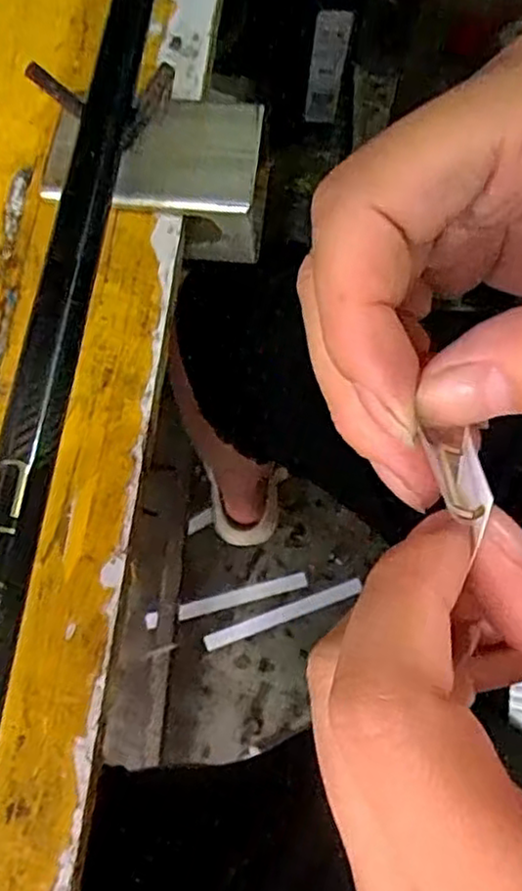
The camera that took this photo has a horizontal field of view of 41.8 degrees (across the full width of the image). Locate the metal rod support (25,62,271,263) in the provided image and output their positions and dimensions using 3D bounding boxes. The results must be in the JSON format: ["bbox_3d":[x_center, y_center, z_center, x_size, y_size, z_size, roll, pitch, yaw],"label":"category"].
[{"bbox_3d":[-0.042,-0.119,0.278,0.088,0.058,0.062,7,69,3],"label":"metal rod support"}]

